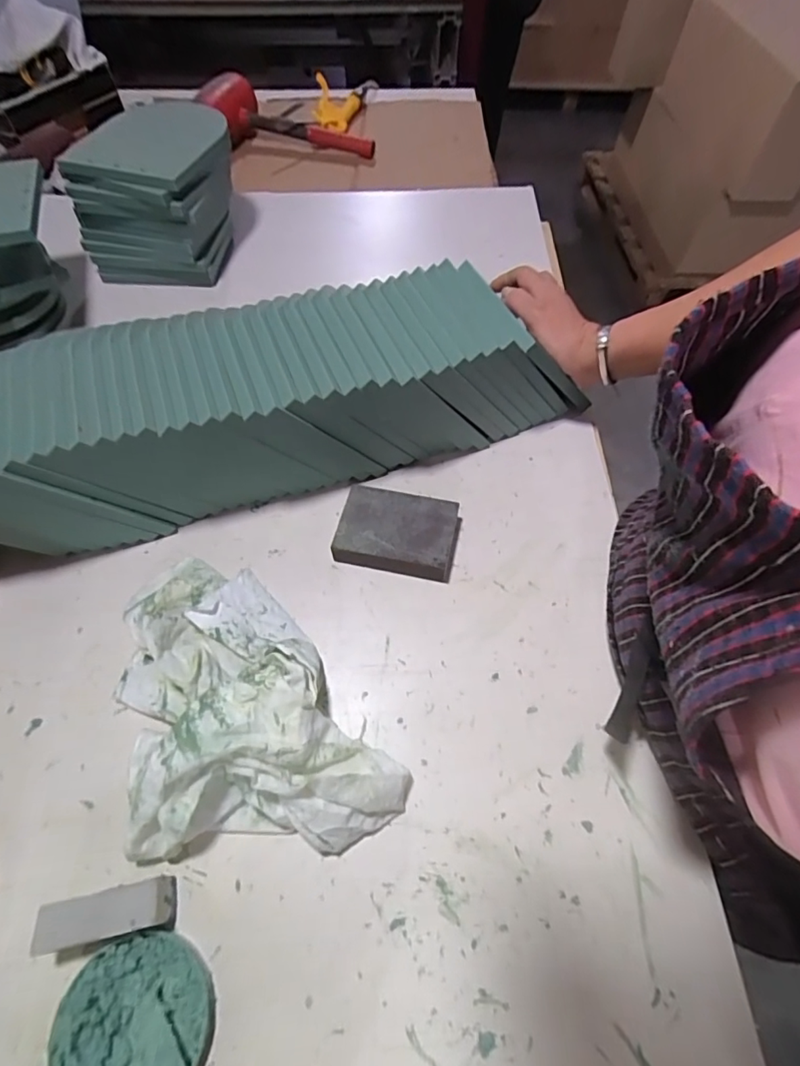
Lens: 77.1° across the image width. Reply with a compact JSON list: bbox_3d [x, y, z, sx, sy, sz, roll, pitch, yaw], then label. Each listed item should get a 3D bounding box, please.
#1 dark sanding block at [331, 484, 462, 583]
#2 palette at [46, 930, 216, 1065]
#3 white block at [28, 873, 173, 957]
[{"bbox_3d":[-0.001,0.000,0.442,0.102,0.029,0.069,9,59,6],"label":"dark sanding block"},{"bbox_3d":[-0.149,0.276,0.281,0.078,0.018,0.083,0,59,0],"label":"palette"},{"bbox_3d":[-0.175,0.227,0.301,0.070,0.030,0.024,-9,59,-5],"label":"white block"}]

